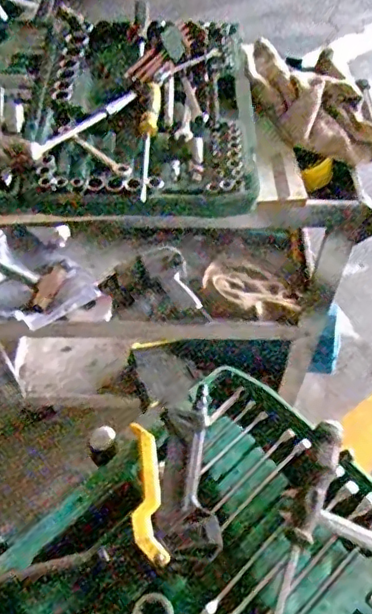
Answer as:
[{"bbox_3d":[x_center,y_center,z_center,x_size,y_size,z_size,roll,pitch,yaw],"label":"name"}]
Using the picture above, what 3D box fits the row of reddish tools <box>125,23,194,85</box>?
[{"bbox_3d":[-0.037,-0.417,0.926,0.057,0.018,0.160,23,59,14],"label":"row of reddish tools"}]

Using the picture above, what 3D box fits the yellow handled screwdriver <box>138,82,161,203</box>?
[{"bbox_3d":[-0.057,-0.248,0.821,0.027,0.021,0.246,3,56,1],"label":"yellow handled screwdriver"}]

